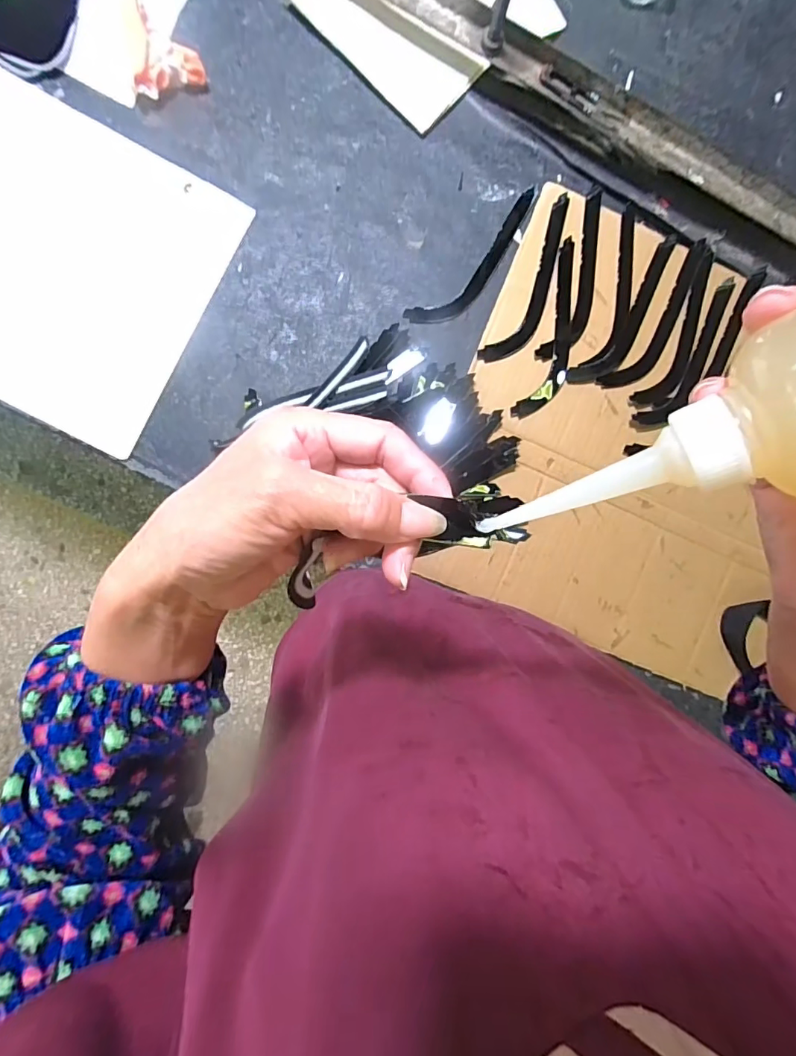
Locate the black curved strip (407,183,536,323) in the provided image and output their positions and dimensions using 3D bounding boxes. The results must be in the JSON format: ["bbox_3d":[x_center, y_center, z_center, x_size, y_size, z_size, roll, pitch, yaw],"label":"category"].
[{"bbox_3d":[0.097,-0.307,0.566,0.044,0.005,0.213,44,87,-5],"label":"black curved strip"}]

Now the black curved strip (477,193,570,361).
[{"bbox_3d":[0.161,-0.284,0.564,0.046,0.007,0.217,27,88,-5],"label":"black curved strip"}]

